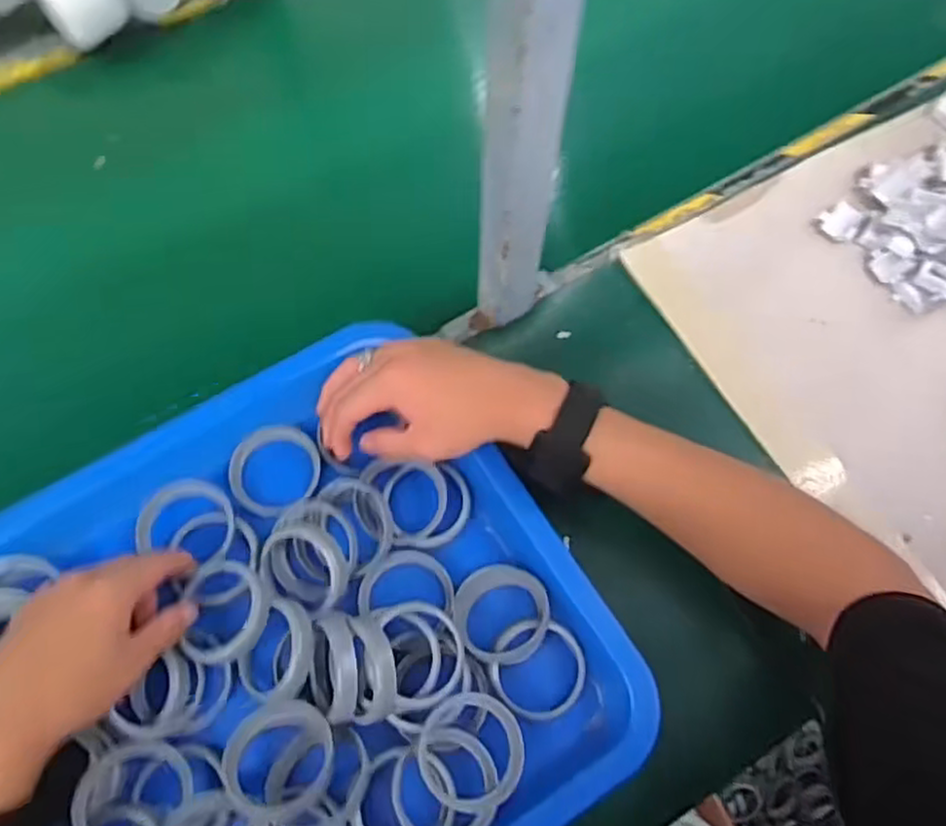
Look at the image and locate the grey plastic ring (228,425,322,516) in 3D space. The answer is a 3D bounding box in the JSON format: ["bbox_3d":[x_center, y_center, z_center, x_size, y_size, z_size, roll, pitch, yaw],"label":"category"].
[{"bbox_3d":[-0.132,0.038,0.486,0.059,0.007,0.061,0,68,0],"label":"grey plastic ring"}]

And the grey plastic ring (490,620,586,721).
[{"bbox_3d":[0.040,0.154,0.441,0.059,0.011,0.056,1,83,-11],"label":"grey plastic ring"}]

